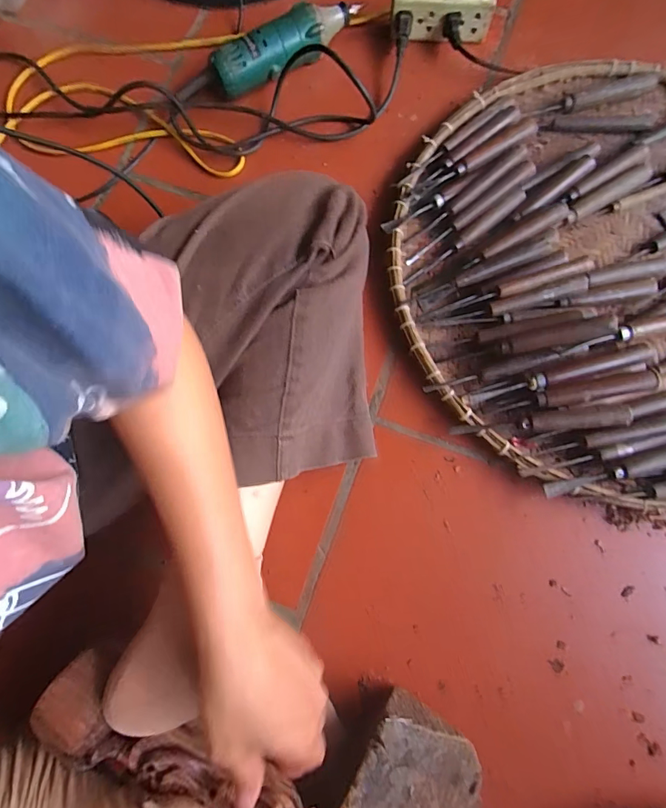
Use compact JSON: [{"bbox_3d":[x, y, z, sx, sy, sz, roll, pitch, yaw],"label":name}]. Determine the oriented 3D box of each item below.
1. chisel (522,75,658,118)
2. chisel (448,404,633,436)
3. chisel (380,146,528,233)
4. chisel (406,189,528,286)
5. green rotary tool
[{"bbox_3d":[0.322,-0.381,0.503,0.156,0.021,0.021,-15,77,-2],"label":"chisel"},{"bbox_3d":[0.208,0.017,0.402,0.171,0.018,0.022,-5,77,1],"label":"chisel"},{"bbox_3d":[0.140,-0.242,0.462,0.184,0.017,0.030,-32,78,-5],"label":"chisel"},{"bbox_3d":[0.156,-0.193,0.471,0.180,0.015,0.015,-38,79,-7],"label":"chisel"},{"bbox_3d":[-0.053,-0.461,0.522,0.212,0.055,0.055,-32,78,-5],"label":"green rotary tool"}]

